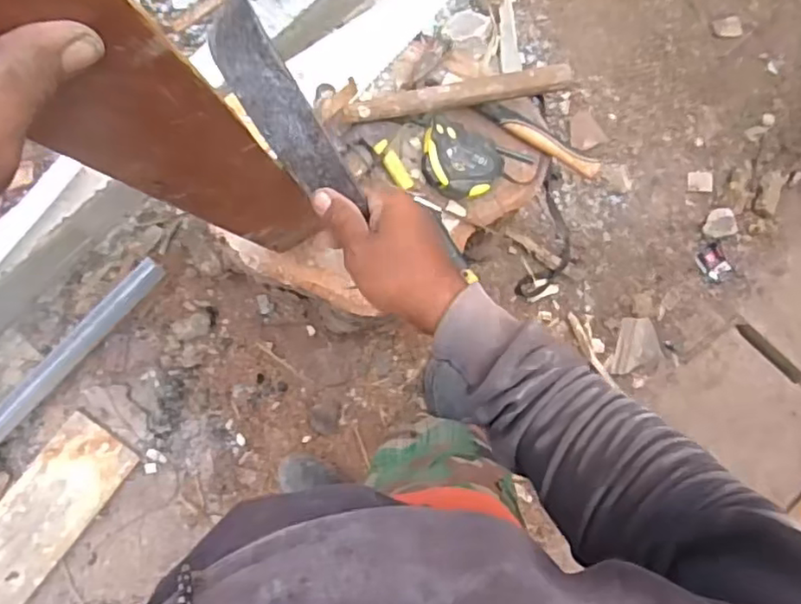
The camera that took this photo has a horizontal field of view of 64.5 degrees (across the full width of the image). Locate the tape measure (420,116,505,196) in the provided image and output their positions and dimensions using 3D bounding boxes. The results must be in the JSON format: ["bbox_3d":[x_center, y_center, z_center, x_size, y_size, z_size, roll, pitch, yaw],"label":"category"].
[{"bbox_3d":[0.078,-0.180,0.821,0.107,0.036,0.082,22,81,-1],"label":"tape measure"}]

